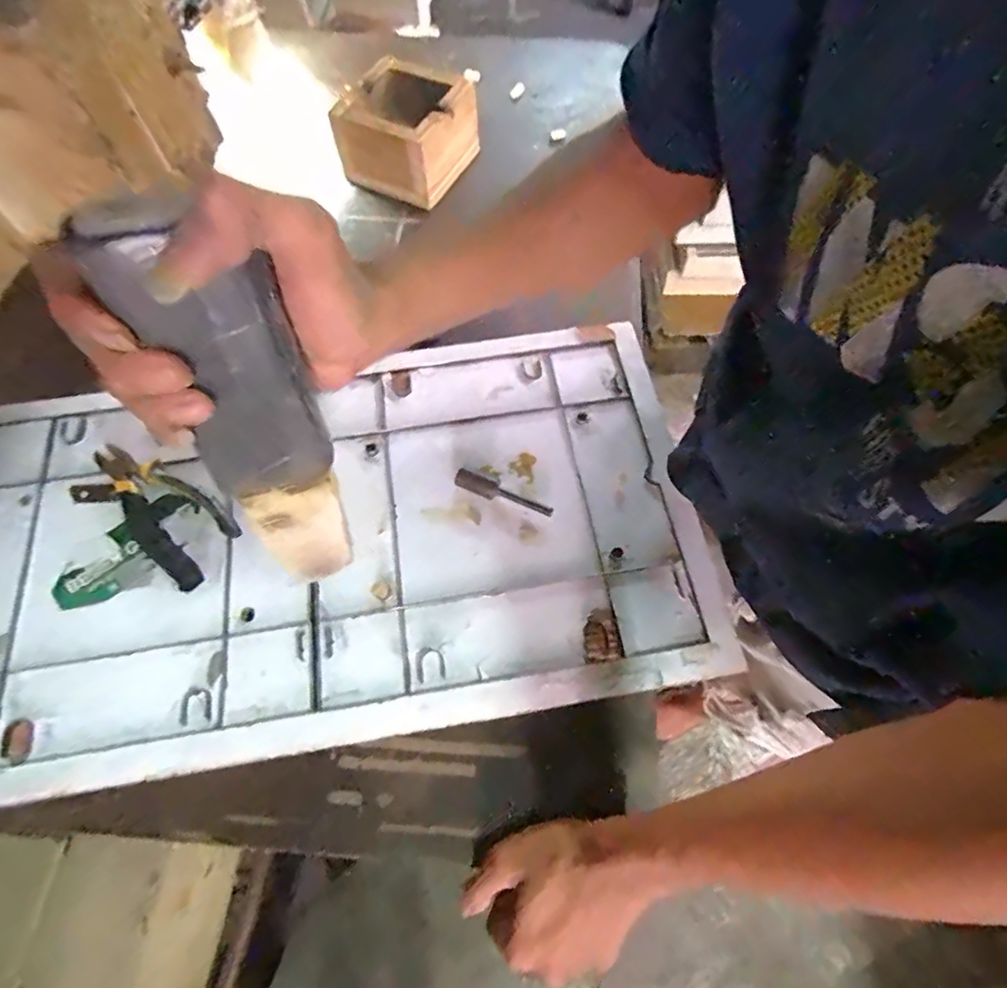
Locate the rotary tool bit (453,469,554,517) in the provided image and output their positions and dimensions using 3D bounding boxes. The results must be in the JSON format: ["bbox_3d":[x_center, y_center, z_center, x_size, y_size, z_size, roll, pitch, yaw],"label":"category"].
[{"bbox_3d":[0.000,0.000,0.458,0.083,0.015,0.017,20,66,10],"label":"rotary tool bit"}]

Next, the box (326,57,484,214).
[{"bbox_3d":[-0.103,-0.415,0.633,0.128,0.074,0.135,25,67,12],"label":"box"}]

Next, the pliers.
[{"bbox_3d":[-0.289,0.008,0.461,0.152,0.026,0.061,36,70,16],"label":"pliers"}]

